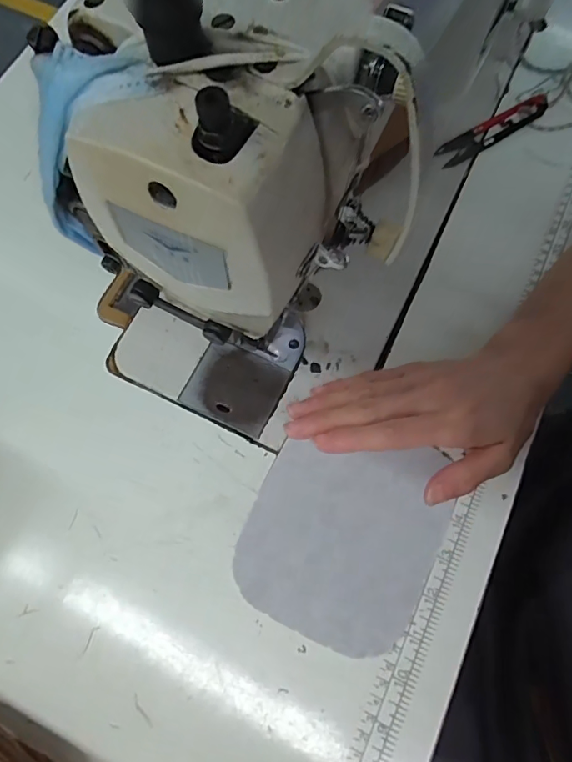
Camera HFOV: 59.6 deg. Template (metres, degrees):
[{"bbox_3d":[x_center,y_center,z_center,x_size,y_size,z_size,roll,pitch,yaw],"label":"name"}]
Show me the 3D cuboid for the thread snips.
[{"bbox_3d":[0.171,-0.207,0.411,0.107,0.009,0.020,-31,74,-9],"label":"thread snips"}]

